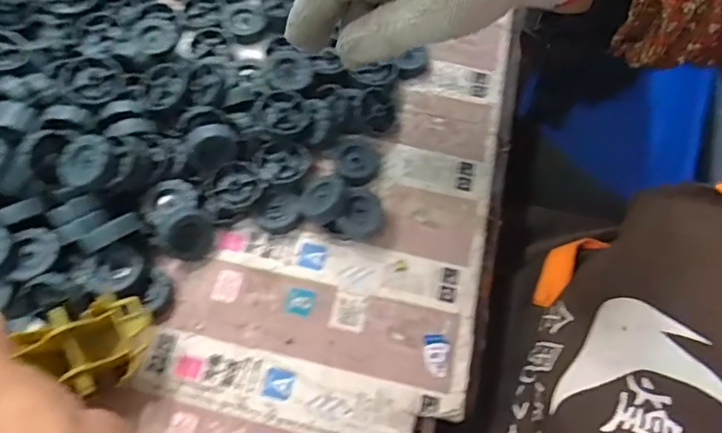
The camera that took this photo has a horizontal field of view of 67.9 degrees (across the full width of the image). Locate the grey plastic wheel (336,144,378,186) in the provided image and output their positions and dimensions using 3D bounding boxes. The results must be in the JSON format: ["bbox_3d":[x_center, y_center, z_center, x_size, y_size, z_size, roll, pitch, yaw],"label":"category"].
[{"bbox_3d":[-0.003,-0.042,0.433,0.032,0.012,0.039,15,69,4],"label":"grey plastic wheel"}]

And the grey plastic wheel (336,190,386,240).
[{"bbox_3d":[0.002,0.002,0.408,0.031,0.024,0.033,1,69,-2],"label":"grey plastic wheel"}]

